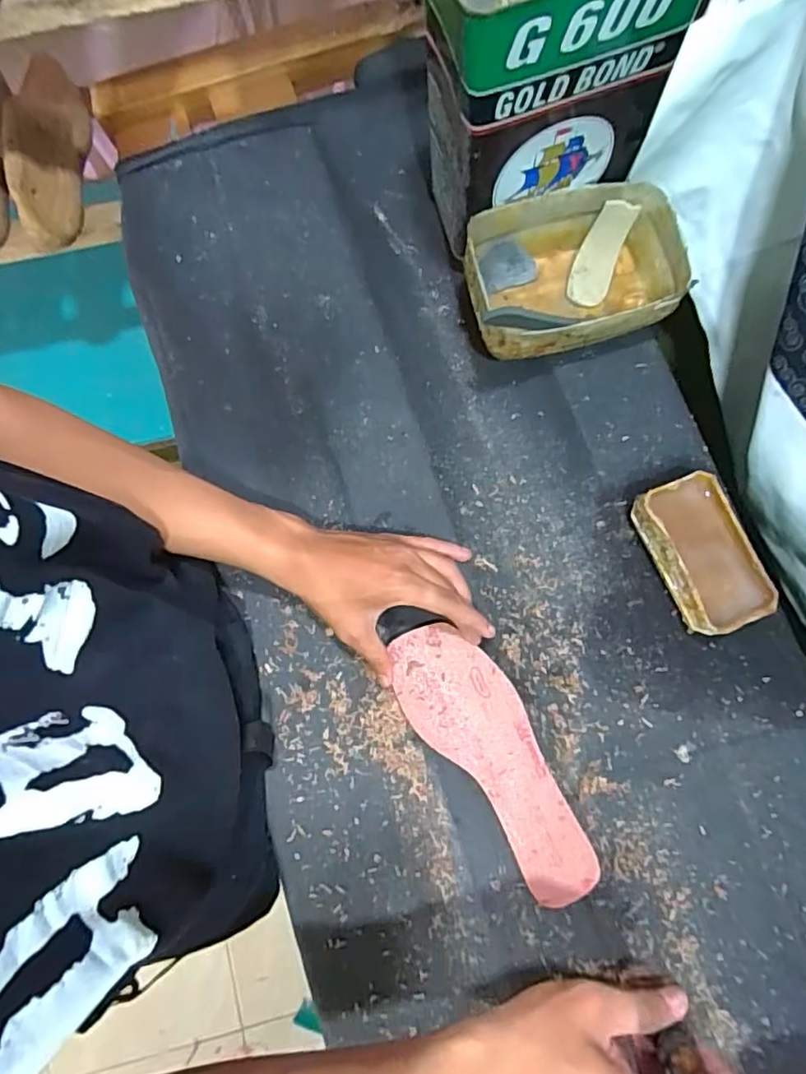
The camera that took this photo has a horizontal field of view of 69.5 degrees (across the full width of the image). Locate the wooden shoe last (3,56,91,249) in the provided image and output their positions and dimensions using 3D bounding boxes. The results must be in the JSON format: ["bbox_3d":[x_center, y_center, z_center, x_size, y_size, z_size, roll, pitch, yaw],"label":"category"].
[{"bbox_3d":[-0.367,-0.412,0.601,0.057,0.065,0.209,-5,78,0],"label":"wooden shoe last"}]

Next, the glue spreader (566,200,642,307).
[{"bbox_3d":[0.182,-0.260,0.537,0.037,0.019,0.089,23,109,6],"label":"glue spreader"}]

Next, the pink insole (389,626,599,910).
[{"bbox_3d":[0.074,0.178,0.472,0.081,0.004,0.233,-32,80,-5],"label":"pink insole"}]

